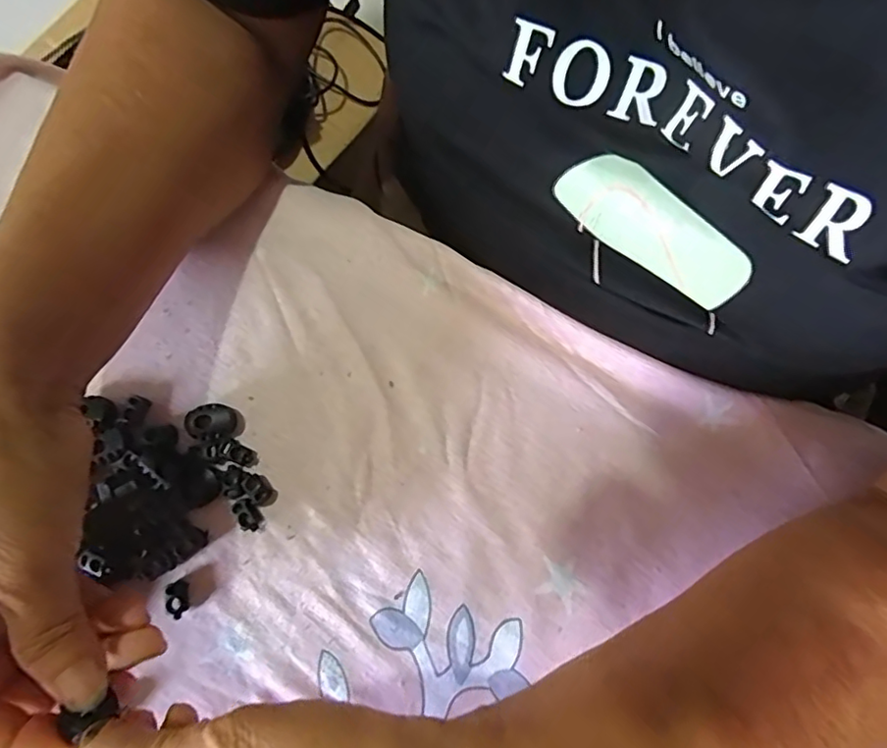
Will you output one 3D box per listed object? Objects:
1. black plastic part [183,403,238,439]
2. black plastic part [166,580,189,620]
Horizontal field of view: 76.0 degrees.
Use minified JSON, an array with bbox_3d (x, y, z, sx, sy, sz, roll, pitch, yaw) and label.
[{"bbox_3d":[-0.112,0.023,0.274,0.022,0.008,0.016,-11,78,-3],"label":"black plastic part"},{"bbox_3d":[-0.122,0.103,0.260,0.009,0.005,0.015,-17,79,-5],"label":"black plastic part"}]

